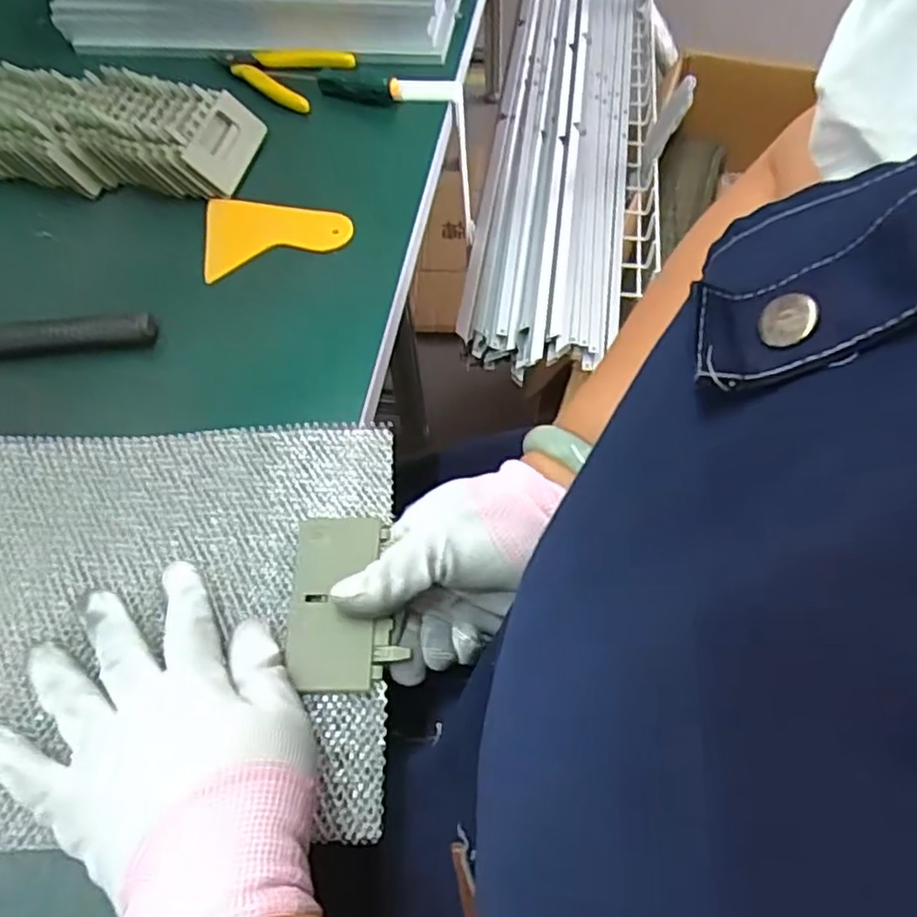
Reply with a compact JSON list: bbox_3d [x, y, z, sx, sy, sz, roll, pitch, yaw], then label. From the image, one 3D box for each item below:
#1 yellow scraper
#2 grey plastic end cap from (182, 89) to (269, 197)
[{"bbox_3d":[-0.131,-0.166,0.483,0.102,0.005,0.069,-16,65,-2],"label":"yellow scraper"},{"bbox_3d":[-0.173,-0.236,0.509,0.007,0.042,0.081,-16,48,38],"label":"grey plastic end cap"}]

